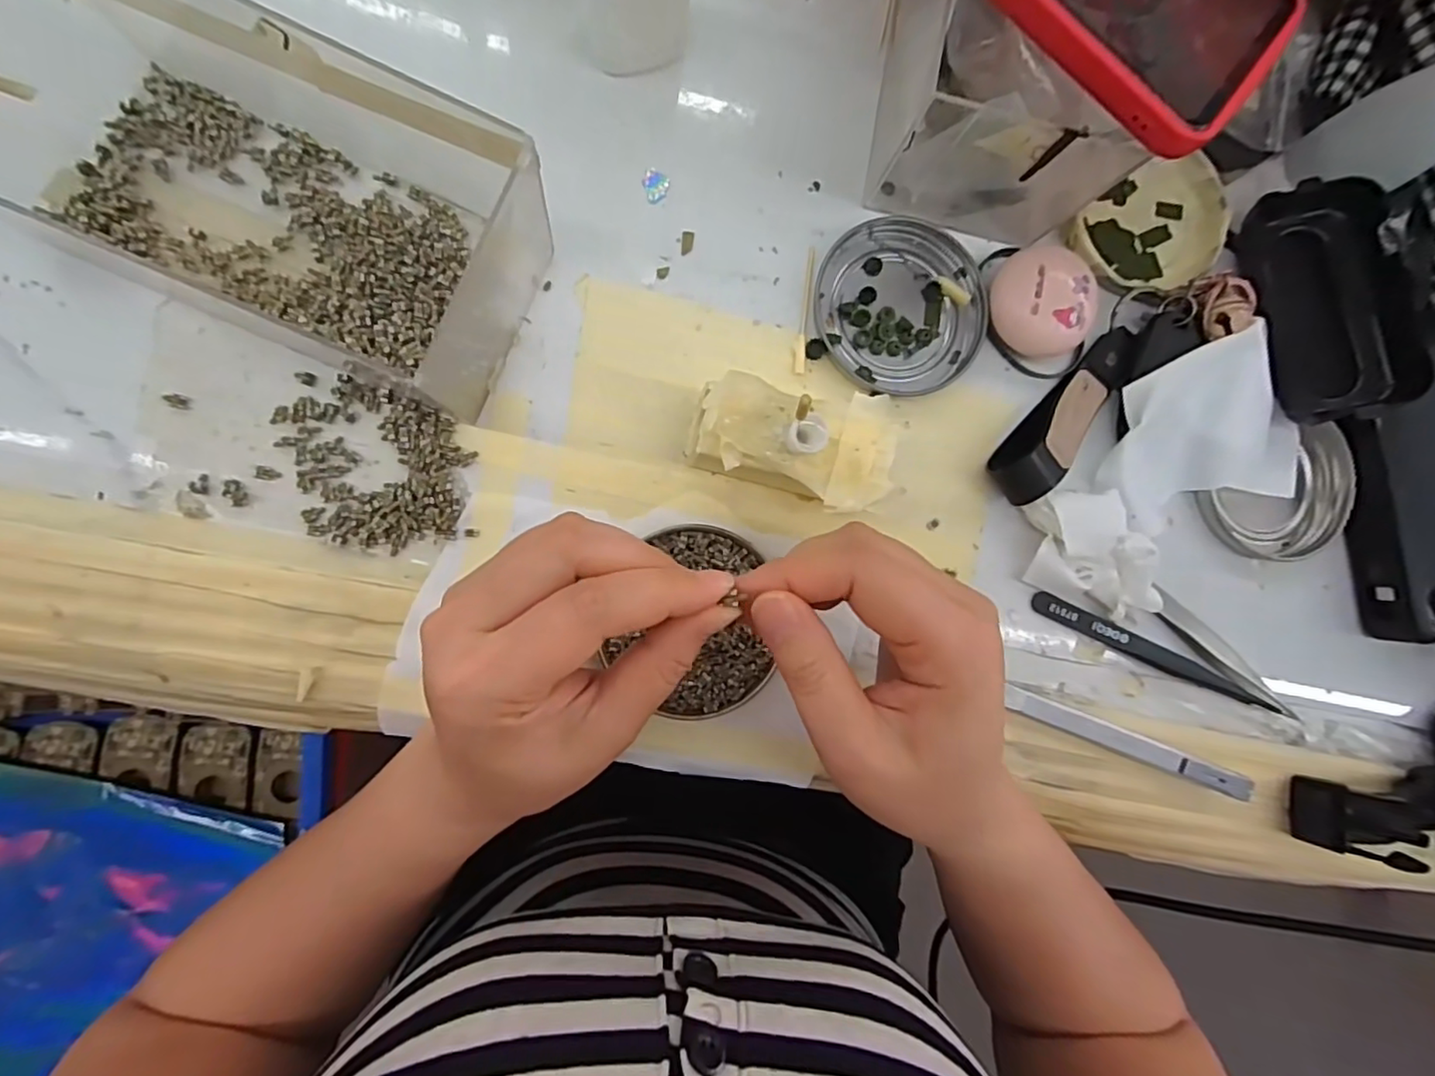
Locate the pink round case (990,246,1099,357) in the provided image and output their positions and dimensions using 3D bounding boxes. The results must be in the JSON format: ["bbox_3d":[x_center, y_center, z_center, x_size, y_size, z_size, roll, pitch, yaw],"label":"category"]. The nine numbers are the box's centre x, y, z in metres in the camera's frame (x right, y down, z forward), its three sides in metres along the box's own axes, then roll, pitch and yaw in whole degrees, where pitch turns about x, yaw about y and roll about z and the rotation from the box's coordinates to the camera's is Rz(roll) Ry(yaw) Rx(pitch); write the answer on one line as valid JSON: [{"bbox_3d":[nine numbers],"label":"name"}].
[{"bbox_3d":[0.147,-0.106,0.279,0.041,0.023,0.048,-34,93,-6],"label":"pink round case"}]

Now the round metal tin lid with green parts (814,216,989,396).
[{"bbox_3d":[0.084,-0.106,0.280,0.075,0.008,0.077,0,89,-7],"label":"round metal tin lid with green parts"}]

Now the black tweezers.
[{"bbox_3d":[0.205,0.053,0.288,0.121,0.009,0.011,24,86,-6],"label":"black tweezers"}]

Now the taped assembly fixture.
[{"bbox_3d":[0.029,-0.036,0.252,0.083,0.045,0.047,6,88,-7],"label":"taped assembly fixture"}]

